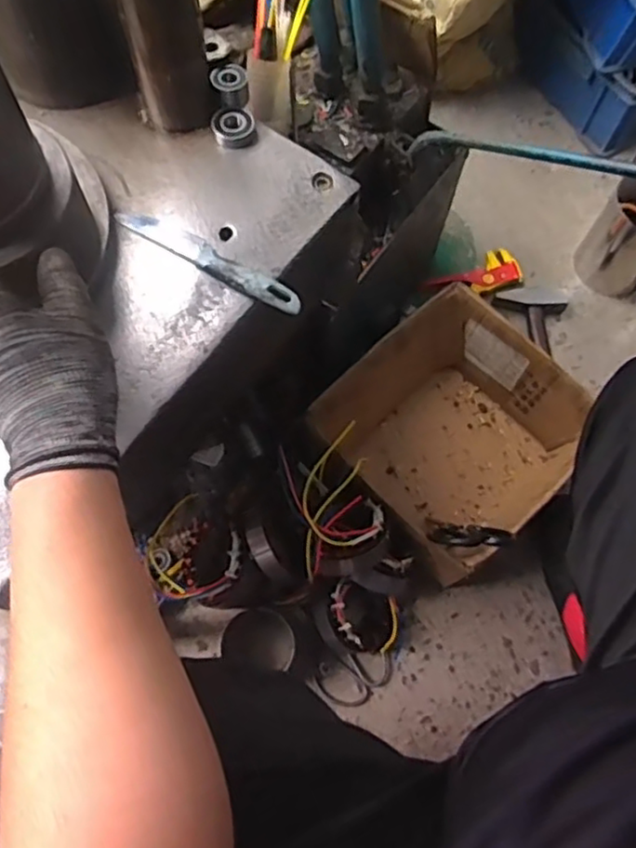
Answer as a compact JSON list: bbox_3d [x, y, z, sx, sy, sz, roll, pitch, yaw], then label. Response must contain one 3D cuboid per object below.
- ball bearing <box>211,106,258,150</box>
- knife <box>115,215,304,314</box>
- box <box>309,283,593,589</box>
[{"bbox_3d":[-0.078,-0.276,0.607,0.039,0.016,0.036,-10,69,-6],"label":"ball bearing"},{"bbox_3d":[-0.092,-0.141,0.554,0.179,0.008,0.027,32,71,10],"label":"knife"},{"bbox_3d":[0.180,0.013,0.891,0.298,0.179,0.278,-40,75,-16],"label":"box"}]

